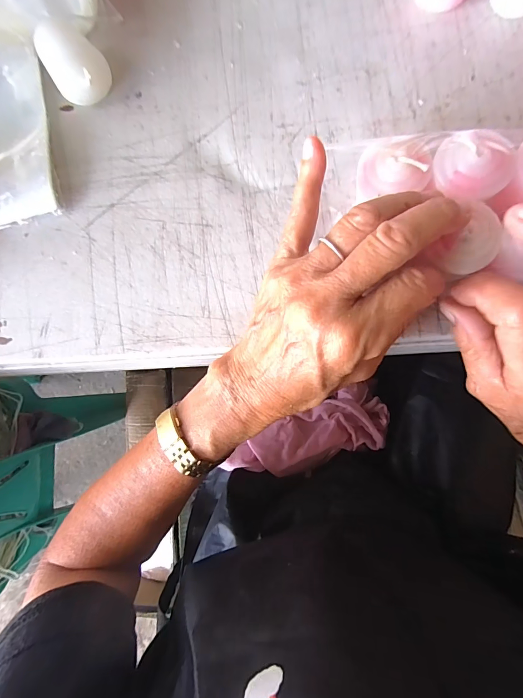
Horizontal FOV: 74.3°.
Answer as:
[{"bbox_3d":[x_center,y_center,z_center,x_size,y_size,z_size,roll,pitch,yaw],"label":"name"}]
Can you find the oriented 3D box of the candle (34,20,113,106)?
[{"bbox_3d":[-0.132,-0.202,0.245,0.037,0.034,0.050,-35,81,3],"label":"candle"}]

